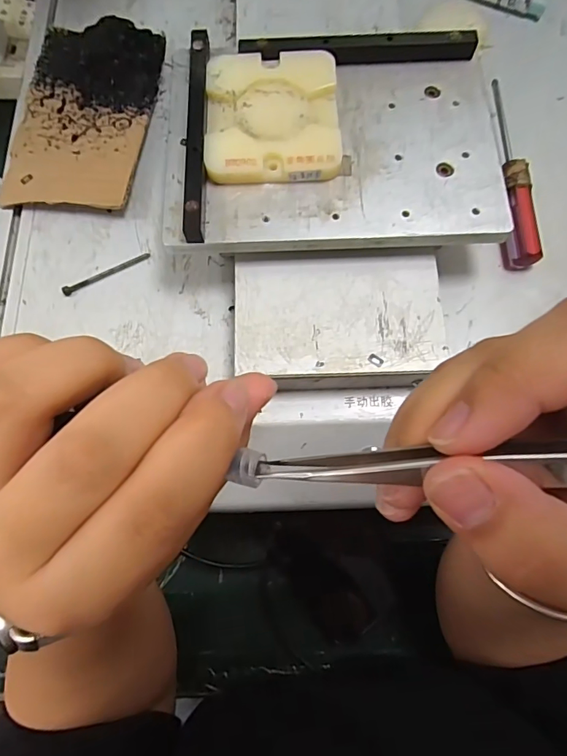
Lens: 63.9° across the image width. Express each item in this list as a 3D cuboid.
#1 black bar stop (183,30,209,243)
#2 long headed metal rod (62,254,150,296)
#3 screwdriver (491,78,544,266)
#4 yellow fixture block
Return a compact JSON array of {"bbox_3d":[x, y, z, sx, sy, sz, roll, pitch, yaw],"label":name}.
[{"bbox_3d":[-0.051,-0.149,0.271,0.010,0.014,0.151,-2,73,0],"label":"black bar stop"},{"bbox_3d":[-0.115,-0.068,0.295,0.059,0.004,0.006,-28,75,-8],"label":"long headed metal rod"},{"bbox_3d":[0.154,-0.141,0.305,0.019,0.021,0.142,2,73,1],"label":"screwdriver"},{"bbox_3d":[-0.006,-0.159,0.274,0.079,0.009,0.091,-2,73,0],"label":"yellow fixture block"}]

